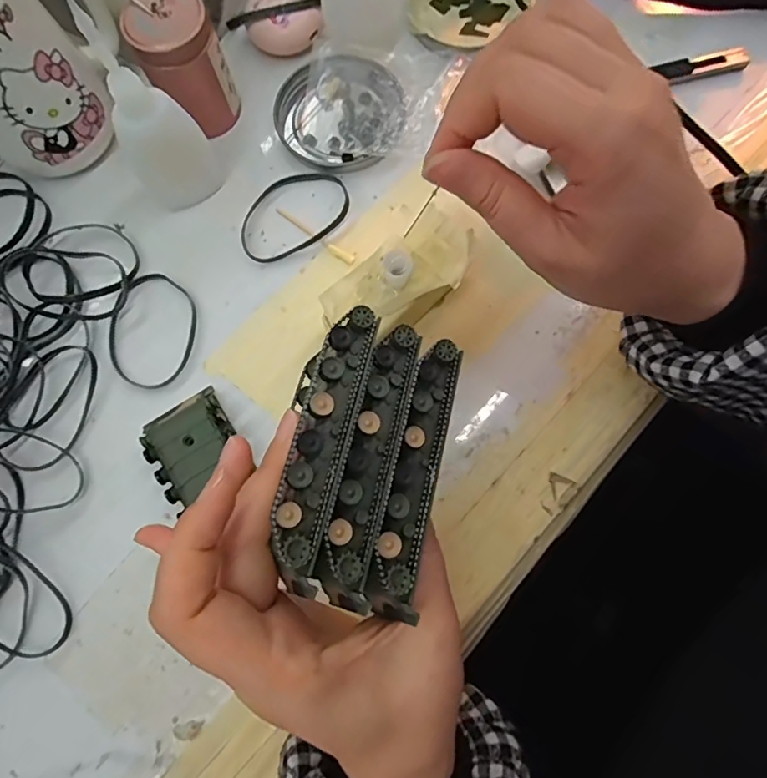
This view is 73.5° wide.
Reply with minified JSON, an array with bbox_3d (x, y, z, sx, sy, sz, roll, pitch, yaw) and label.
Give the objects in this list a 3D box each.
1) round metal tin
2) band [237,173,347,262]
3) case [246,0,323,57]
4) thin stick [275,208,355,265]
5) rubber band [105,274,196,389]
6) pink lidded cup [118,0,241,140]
[{"bbox_3d":[-0.027,-0.171,0.316,0.080,0.010,0.075,0,77,1],"label":"round metal tin"},{"bbox_3d":[-0.054,-0.105,0.307,0.070,0.006,0.049,-24,75,0],"label":"band"},{"bbox_3d":[-0.063,-0.235,0.326,0.046,0.019,0.043,0,77,1],"label":"case"},{"bbox_3d":[-0.041,-0.091,0.303,0.059,0.005,0.007,36,81,9],"label":"thin stick"},{"bbox_3d":[-0.132,-0.034,0.292,0.049,0.006,0.065,12,80,-3],"label":"rubber band"},{"bbox_3d":[-0.113,-0.186,0.295,0.043,0.061,0.040,0,77,1],"label":"pink lidded cup"}]

